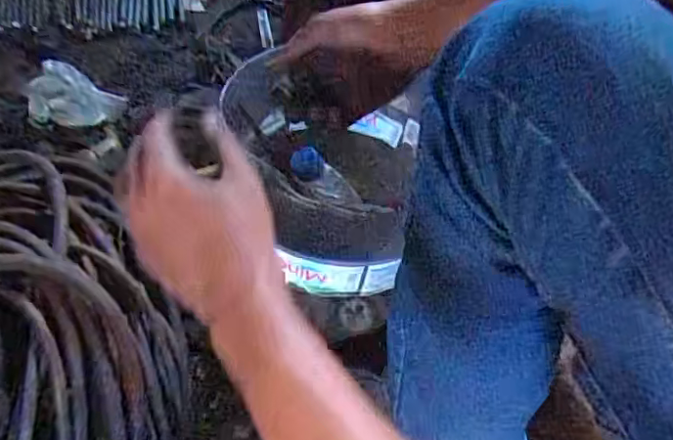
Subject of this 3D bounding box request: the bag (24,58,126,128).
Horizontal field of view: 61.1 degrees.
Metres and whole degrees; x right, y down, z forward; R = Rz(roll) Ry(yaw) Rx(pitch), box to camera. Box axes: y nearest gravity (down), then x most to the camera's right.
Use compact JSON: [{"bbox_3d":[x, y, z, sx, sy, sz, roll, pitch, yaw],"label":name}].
[{"bbox_3d":[-0.417,-0.183,0.884,0.158,0.037,0.117,26,56,13],"label":"bag"}]

